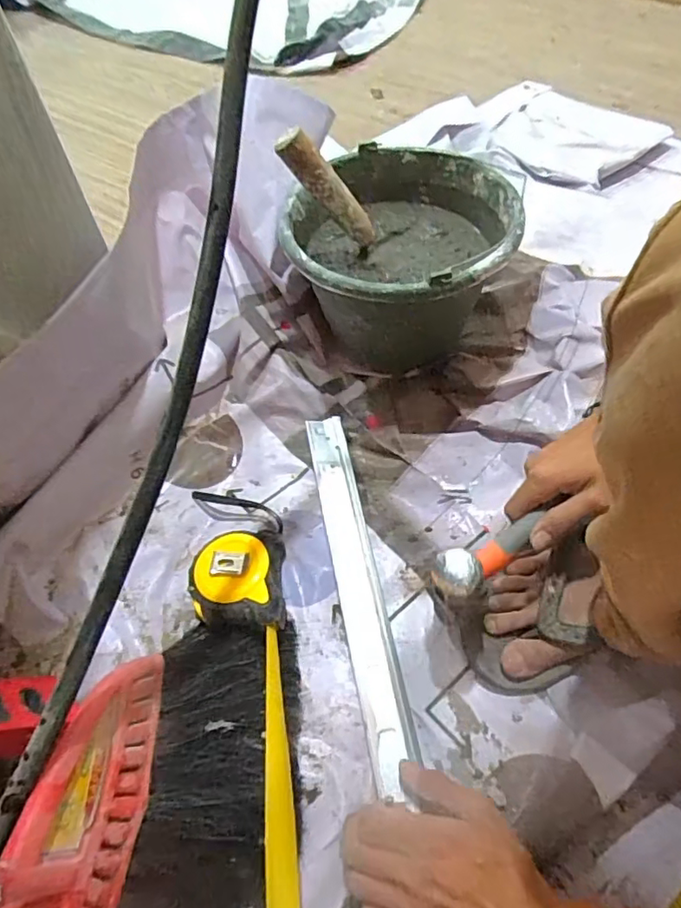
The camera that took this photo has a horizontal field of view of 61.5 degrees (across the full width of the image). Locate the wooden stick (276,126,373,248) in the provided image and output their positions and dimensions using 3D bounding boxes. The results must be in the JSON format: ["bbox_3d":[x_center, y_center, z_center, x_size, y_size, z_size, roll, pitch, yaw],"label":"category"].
[{"bbox_3d":[-0.009,-0.265,0.579,0.031,0.135,0.024,-15,49,39],"label":"wooden stick"}]

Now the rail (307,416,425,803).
[{"bbox_3d":[0.029,0.178,0.498,0.039,0.028,0.502,-11,57,-2],"label":"rail"}]

